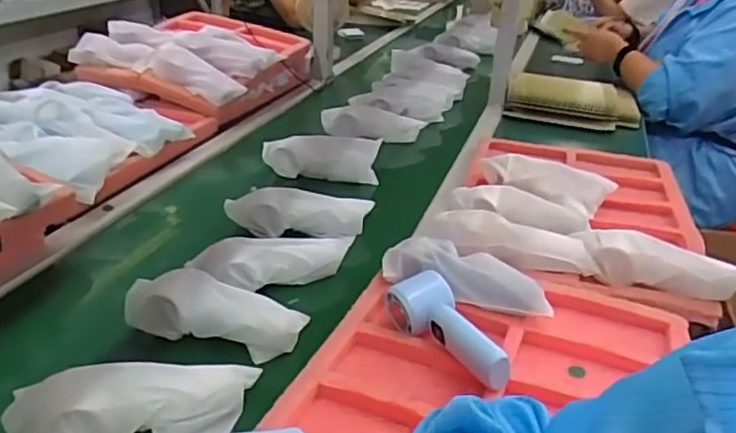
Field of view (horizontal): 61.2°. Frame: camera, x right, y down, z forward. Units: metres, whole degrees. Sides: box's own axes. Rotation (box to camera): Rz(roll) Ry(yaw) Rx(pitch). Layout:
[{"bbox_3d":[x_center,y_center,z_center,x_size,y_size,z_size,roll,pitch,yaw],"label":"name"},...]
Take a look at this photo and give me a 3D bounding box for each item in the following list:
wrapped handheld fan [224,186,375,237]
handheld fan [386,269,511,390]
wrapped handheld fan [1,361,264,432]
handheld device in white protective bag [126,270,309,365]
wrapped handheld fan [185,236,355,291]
[{"bbox_3d":[-0.091,-0.003,0.865,0.204,0.054,0.047,-3,28,-7],"label":"wrapped handheld fan"},{"bbox_3d":[0.079,0.106,0.604,0.052,0.046,0.140,-18,34,-32],"label":"handheld fan"},{"bbox_3d":[-0.197,0.167,0.537,0.195,0.056,0.068,-3,29,-8],"label":"wrapped handheld fan"},{"bbox_3d":[-0.161,0.102,0.664,0.192,0.050,0.065,9,29,15],"label":"handheld device in white protective bag"},{"bbox_3d":[-0.113,0.053,0.756,0.192,0.050,0.053,-15,32,-28],"label":"wrapped handheld fan"}]

